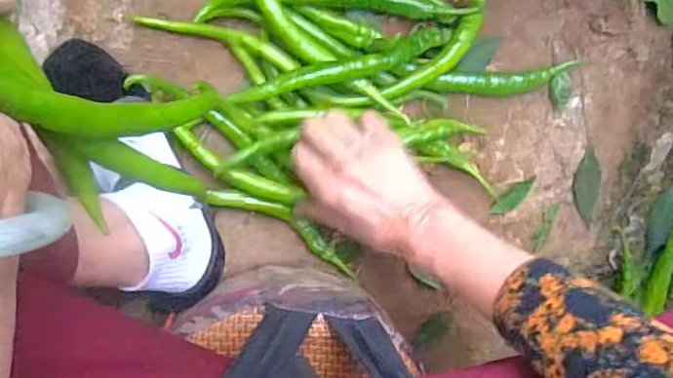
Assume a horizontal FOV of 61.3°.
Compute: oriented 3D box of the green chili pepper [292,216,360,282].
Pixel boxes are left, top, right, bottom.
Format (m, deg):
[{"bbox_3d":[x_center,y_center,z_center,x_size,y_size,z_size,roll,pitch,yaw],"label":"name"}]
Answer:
[{"bbox_3d":[-0.013,0.061,0.564,0.016,0.009,0.087,-41,100,0],"label":"green chili pepper"}]

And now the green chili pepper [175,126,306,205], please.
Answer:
[{"bbox_3d":[-0.095,-0.018,0.530,0.122,0.013,0.025,30,93,-9],"label":"green chili pepper"}]

